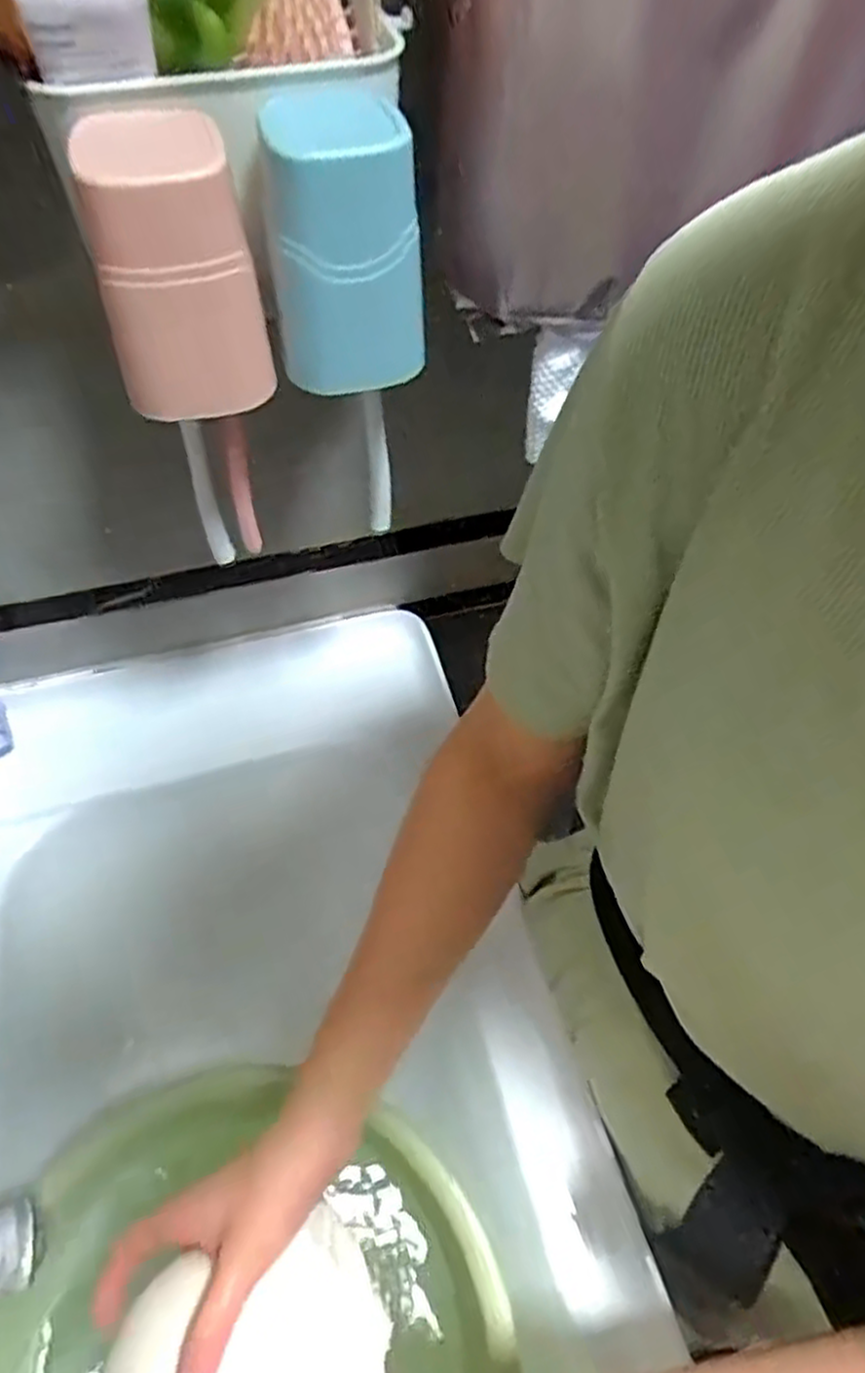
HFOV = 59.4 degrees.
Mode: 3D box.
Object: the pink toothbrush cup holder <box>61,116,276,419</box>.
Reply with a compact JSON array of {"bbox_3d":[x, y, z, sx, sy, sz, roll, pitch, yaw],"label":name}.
[{"bbox_3d":[-0.107,-0.175,0.316,0.063,0.098,0.068,-13,57,-10],"label":"pink toothbrush cup holder"}]

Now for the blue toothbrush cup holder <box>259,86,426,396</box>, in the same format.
[{"bbox_3d":[-0.037,-0.193,0.330,0.060,0.092,0.076,-4,56,-4],"label":"blue toothbrush cup holder"}]

